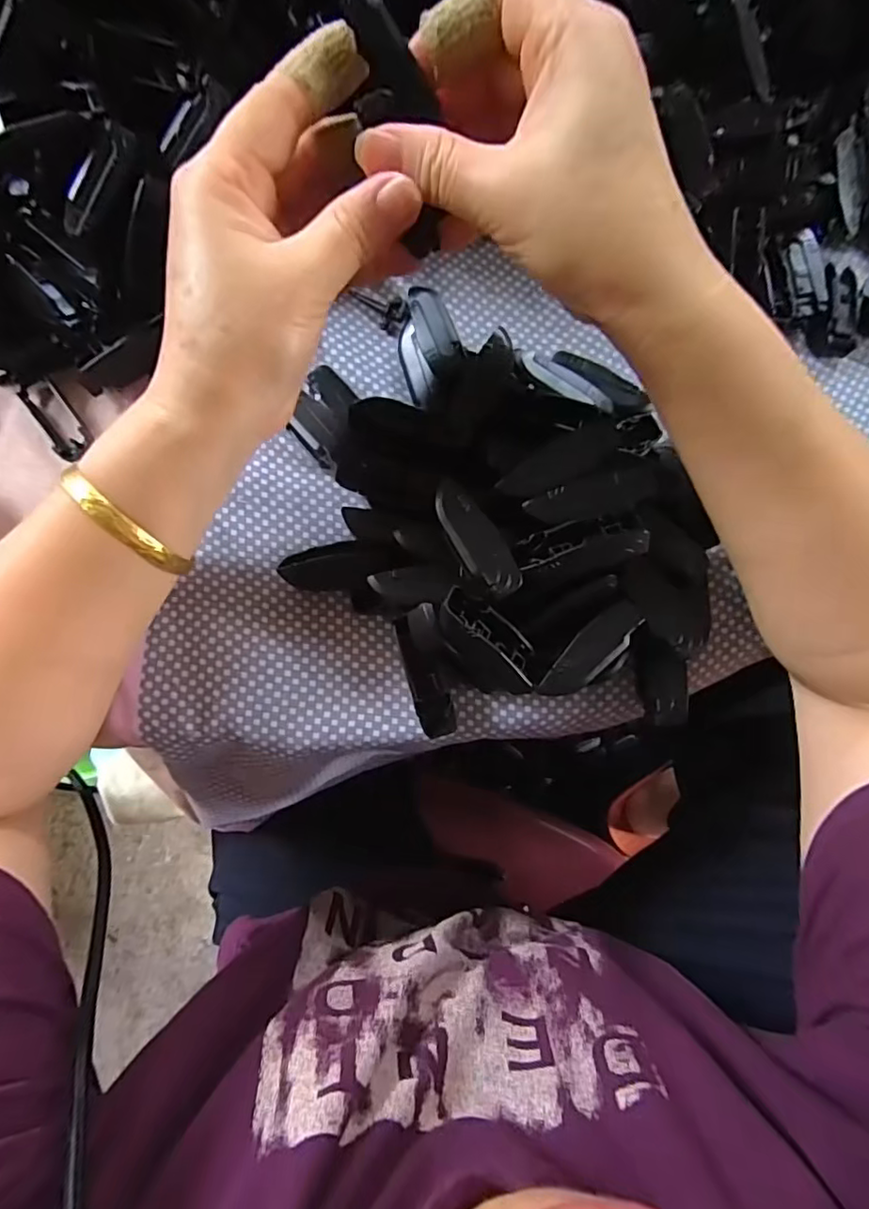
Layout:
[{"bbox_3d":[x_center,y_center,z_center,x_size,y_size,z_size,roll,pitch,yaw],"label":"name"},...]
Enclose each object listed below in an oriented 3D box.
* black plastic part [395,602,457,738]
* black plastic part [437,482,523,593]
[{"bbox_3d":[-0.003,0.029,0.255,0.018,0.015,0.061,-12,107,-4],"label":"black plastic part"},{"bbox_3d":[0.016,-0.027,0.232,0.018,0.004,0.051,-29,84,-6],"label":"black plastic part"}]

